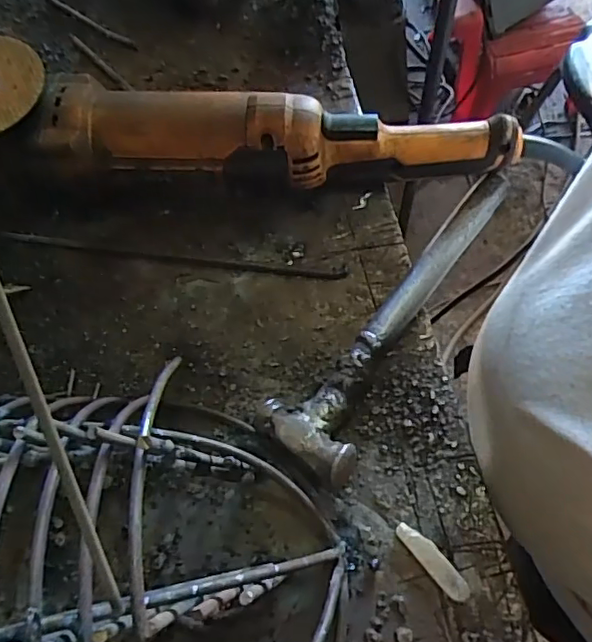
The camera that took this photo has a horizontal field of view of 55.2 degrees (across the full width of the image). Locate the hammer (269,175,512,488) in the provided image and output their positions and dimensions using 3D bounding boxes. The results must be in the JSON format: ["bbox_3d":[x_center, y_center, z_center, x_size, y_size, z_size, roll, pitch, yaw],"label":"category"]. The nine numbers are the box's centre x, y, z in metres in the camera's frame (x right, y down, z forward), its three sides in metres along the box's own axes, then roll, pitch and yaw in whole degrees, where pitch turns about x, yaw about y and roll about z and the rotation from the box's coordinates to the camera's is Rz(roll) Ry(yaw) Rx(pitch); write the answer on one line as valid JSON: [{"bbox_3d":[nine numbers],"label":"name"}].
[{"bbox_3d":[0.074,-0.005,0.354,0.058,0.033,0.229,38,74,16],"label":"hammer"}]

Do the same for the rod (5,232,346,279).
[{"bbox_3d":[-0.089,-0.046,0.397,0.242,0.006,0.009,8,68,5],"label":"rod"}]

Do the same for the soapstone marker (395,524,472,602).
[{"bbox_3d":[0.074,0.129,0.305,0.012,0.007,0.047,-36,71,-12],"label":"soapstone marker"}]

